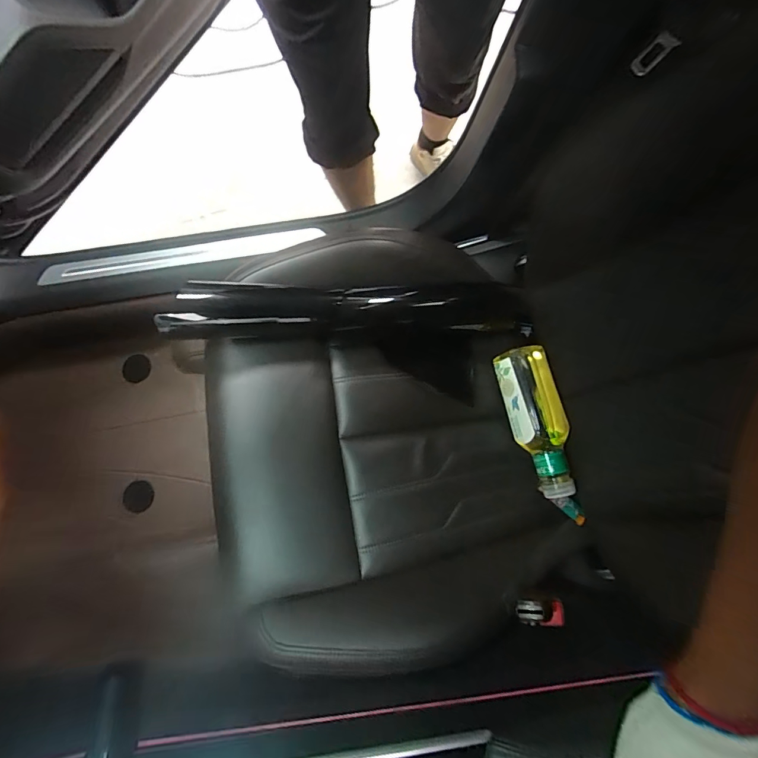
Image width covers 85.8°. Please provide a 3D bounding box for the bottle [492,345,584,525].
[{"bbox_3d":[0.221,0.072,0.555,0.069,0.047,0.236,-10,77,-3],"label":"bottle"}]

